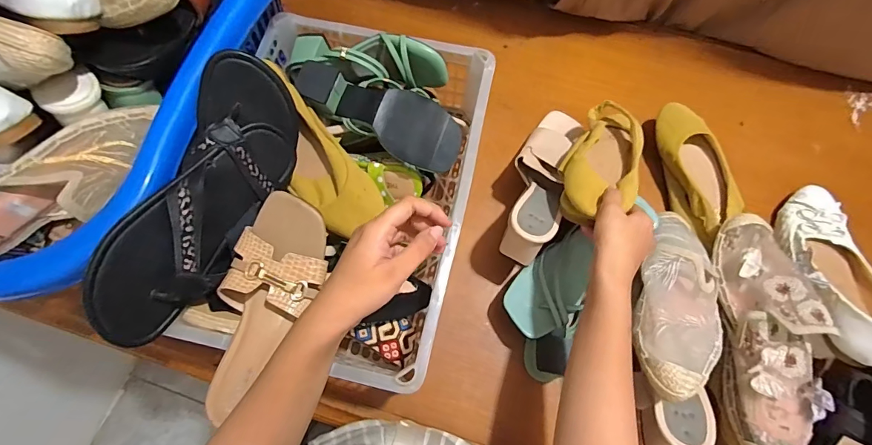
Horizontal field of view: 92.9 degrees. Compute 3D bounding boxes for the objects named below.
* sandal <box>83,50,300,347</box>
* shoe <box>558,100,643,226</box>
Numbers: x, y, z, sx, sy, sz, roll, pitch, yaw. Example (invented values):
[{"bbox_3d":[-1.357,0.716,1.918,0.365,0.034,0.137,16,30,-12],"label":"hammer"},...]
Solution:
[{"bbox_3d":[-0.240,-0.021,0.438,0.060,0.124,0.314,14,74,49],"label":"sandal"},{"bbox_3d":[0.213,-0.076,0.532,0.085,0.062,0.219,28,52,8],"label":"shoe"}]

